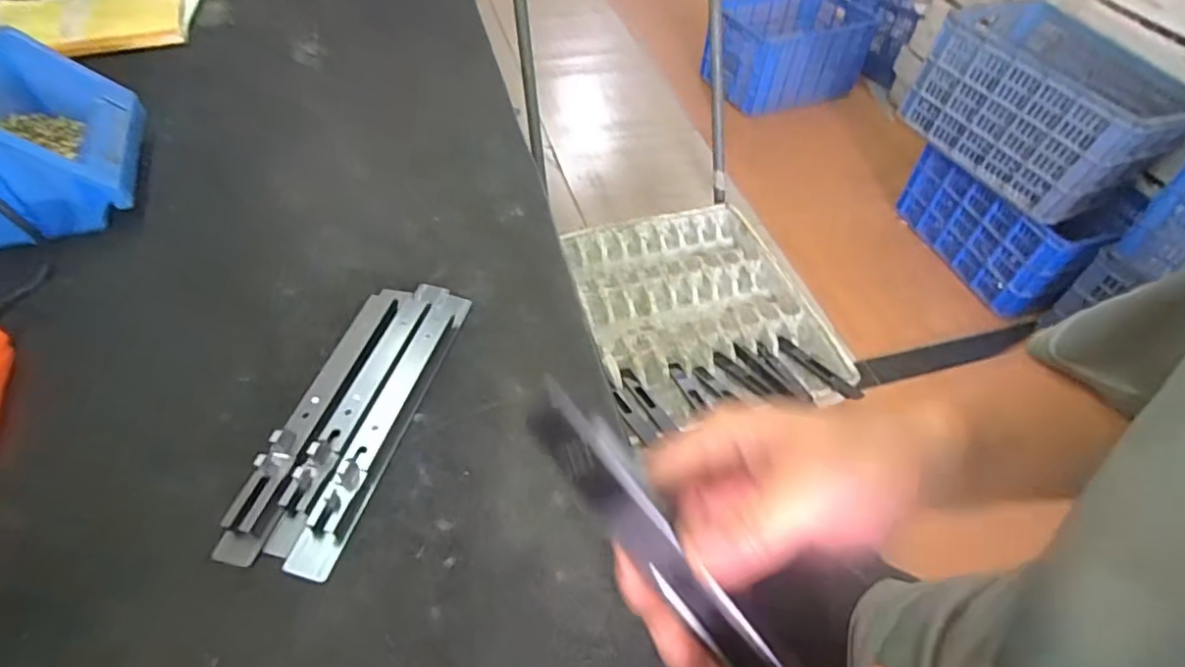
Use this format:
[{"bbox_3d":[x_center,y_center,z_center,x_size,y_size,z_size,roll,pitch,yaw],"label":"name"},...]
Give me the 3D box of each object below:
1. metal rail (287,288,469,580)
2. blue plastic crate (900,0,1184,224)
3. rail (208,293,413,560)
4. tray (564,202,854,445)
[{"bbox_3d":[-0.134,0.051,0.403,0.026,0.019,0.217,14,51,7],"label":"metal rail"},{"bbox_3d":[1.027,-0.524,1.375,0.335,0.241,0.500,-25,57,-23],"label":"blue plastic crate"},{"bbox_3d":[-0.180,0.042,0.400,0.027,0.023,0.213,14,51,7],"label":"rail"},{"bbox_3d":[0.209,-0.043,1.212,0.458,0.055,0.546,-11,53,-13],"label":"tray"}]

